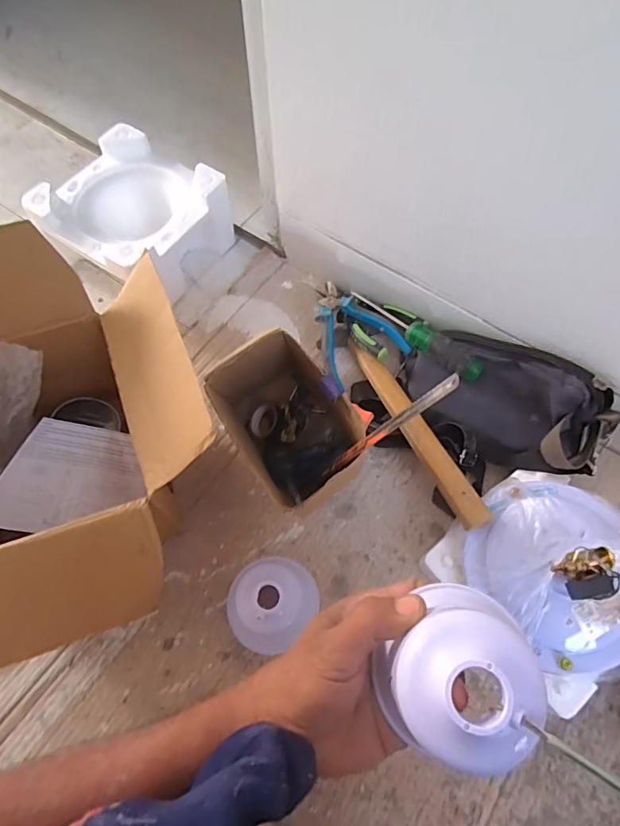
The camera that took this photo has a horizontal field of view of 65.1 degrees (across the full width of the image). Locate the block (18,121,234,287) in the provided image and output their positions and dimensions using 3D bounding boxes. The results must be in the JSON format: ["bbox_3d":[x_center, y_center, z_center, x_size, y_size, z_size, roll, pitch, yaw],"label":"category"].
[{"bbox_3d":[-0.238,-0.267,0.695,0.215,0.125,0.203,32,70,14],"label":"block"}]

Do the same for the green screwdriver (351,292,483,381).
[{"bbox_3d":[0.134,-0.105,0.625,0.027,0.030,0.196,-38,57,-15],"label":"green screwdriver"}]

